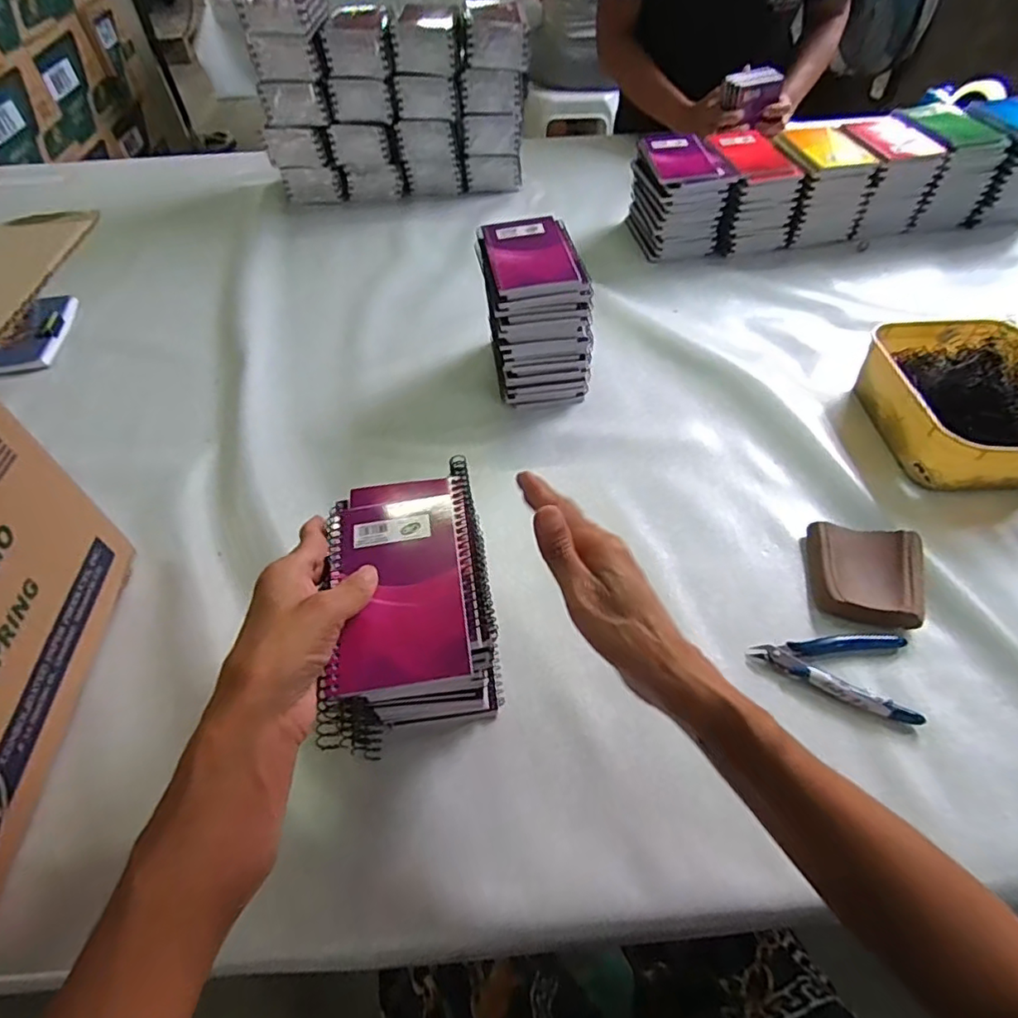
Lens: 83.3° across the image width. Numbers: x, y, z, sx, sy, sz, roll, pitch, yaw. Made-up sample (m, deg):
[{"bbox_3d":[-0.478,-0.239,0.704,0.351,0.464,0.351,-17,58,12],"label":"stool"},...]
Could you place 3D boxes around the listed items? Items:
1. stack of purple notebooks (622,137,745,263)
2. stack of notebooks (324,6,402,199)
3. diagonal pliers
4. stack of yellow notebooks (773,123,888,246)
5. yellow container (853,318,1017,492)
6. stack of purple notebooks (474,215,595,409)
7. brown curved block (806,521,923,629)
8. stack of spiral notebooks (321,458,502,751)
[{"bbox_3d":[0.252,-0.452,0.832,0.123,0.110,0.130,-8,51,-5],"label":"stack of purple notebooks"},{"bbox_3d":[-0.238,-0.664,0.944,0.113,0.237,0.163,-8,51,-5],"label":"stack of notebooks"},{"bbox_3d":[0.251,0.120,0.444,0.111,0.012,0.066,10,52,10],"label":"diagonal pliers"},{"bbox_3d":[0.449,-0.474,0.835,0.113,0.114,0.115,-7,51,-4],"label":"stack of yellow notebooks"},{"bbox_3d":[0.461,-0.112,0.581,0.155,0.064,0.199,-5,51,-2],"label":"yellow container"},{"bbox_3d":[0.026,-0.210,0.630,0.096,0.148,0.127,-10,52,-6],"label":"stack of purple notebooks"},{"bbox_3d":[0.303,0.056,0.486,0.083,0.021,0.090,12,53,11],"label":"brown curved block"},{"bbox_3d":[-0.063,0.079,0.409,0.101,0.134,0.144,-6,51,-3],"label":"stack of spiral notebooks"}]

